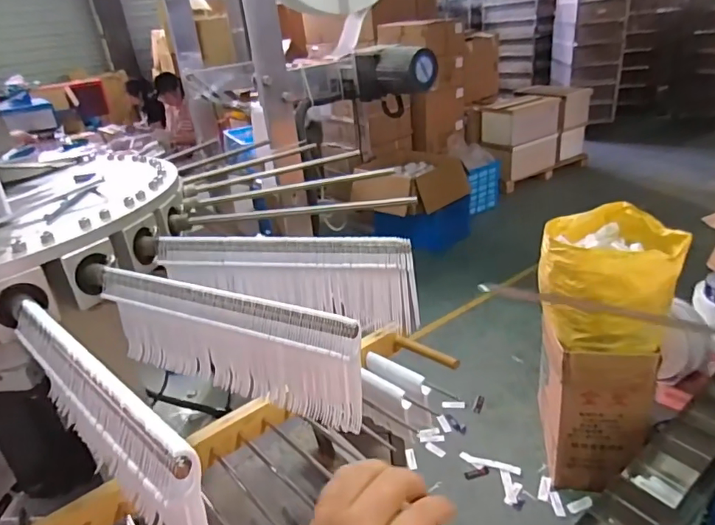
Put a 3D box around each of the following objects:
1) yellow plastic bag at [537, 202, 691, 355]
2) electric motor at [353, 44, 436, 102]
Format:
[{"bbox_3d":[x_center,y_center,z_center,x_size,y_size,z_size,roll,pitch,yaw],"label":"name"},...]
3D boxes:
[{"bbox_3d":[0.758,0.031,1.499,0.365,0.288,0.418,7,29,25],"label":"yellow plastic bag"},{"bbox_3d":[0.061,-0.311,0.806,0.081,0.078,0.129,-19,29,-24],"label":"electric motor"}]

